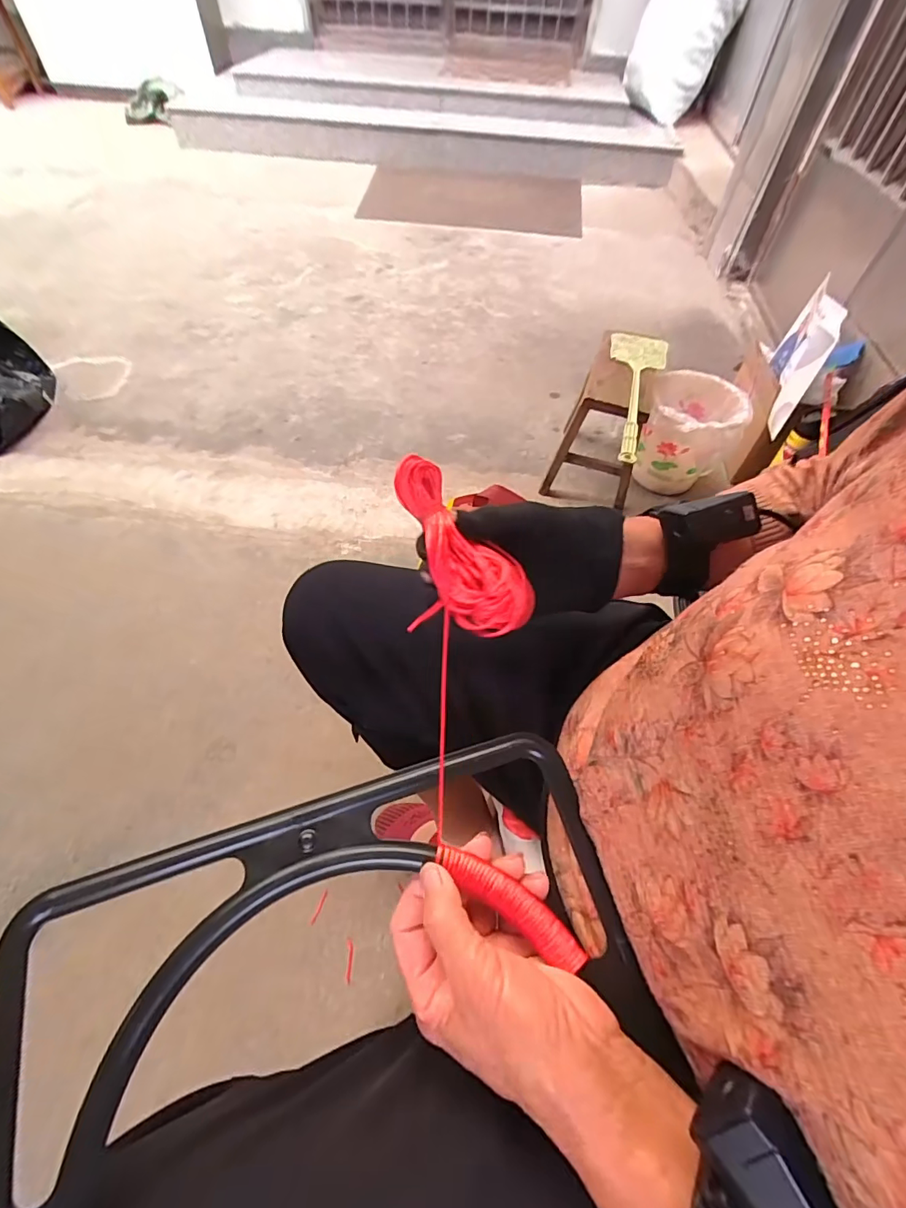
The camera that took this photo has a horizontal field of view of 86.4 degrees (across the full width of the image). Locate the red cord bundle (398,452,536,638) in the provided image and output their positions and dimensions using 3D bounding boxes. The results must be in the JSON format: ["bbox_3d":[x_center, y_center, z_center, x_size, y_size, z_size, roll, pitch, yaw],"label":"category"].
[{"bbox_3d":[-0.005,-0.036,0.329,0.067,0.025,0.135,-27,80,-19],"label":"red cord bundle"}]

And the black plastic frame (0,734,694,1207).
[{"bbox_3d":[-0.042,0.259,0.233,0.318,0.027,0.315,-15,64,-12],"label":"black plastic frame"}]

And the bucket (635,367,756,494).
[{"bbox_3d":[0.568,-0.412,1.189,0.211,0.217,0.211,17,56,9],"label":"bucket"}]

